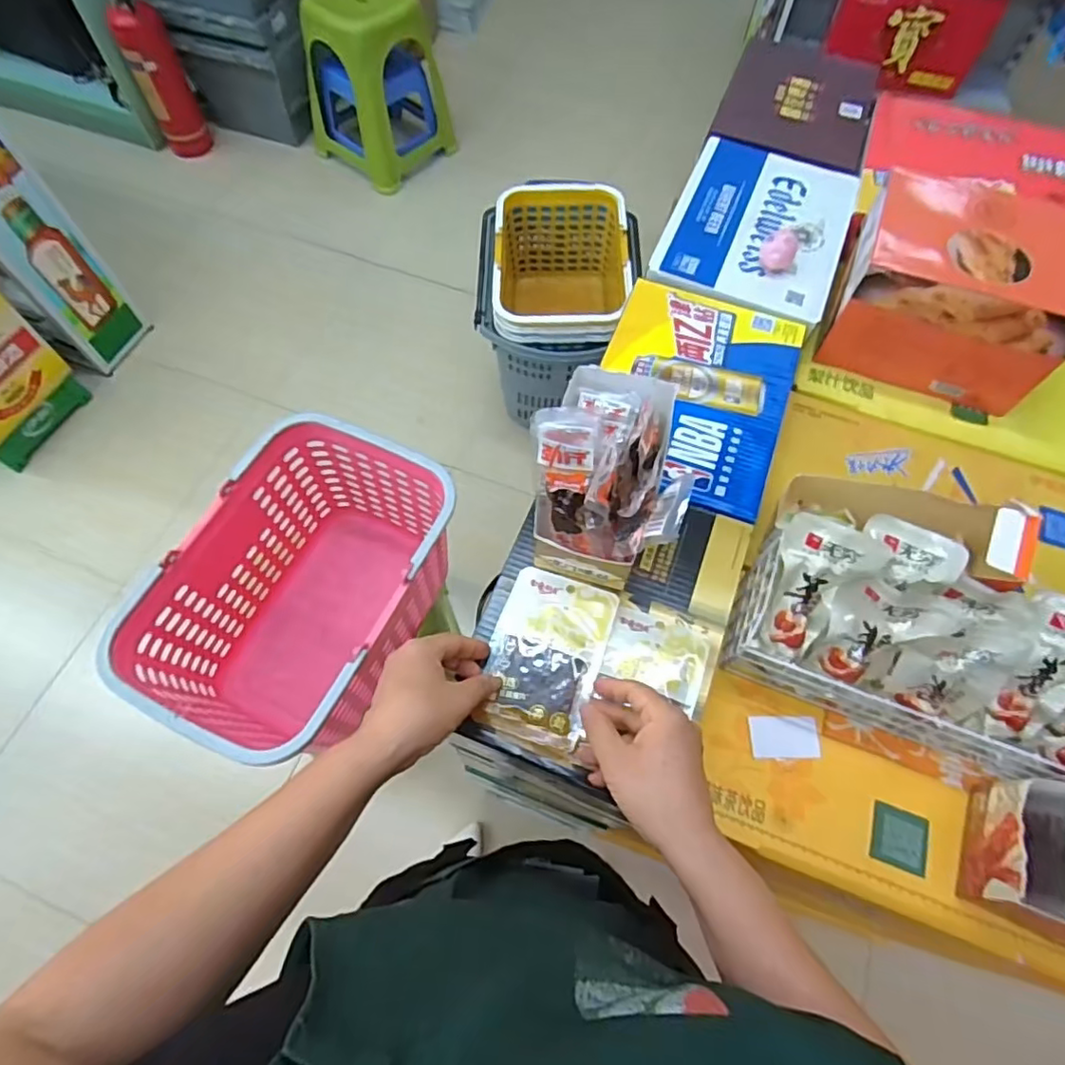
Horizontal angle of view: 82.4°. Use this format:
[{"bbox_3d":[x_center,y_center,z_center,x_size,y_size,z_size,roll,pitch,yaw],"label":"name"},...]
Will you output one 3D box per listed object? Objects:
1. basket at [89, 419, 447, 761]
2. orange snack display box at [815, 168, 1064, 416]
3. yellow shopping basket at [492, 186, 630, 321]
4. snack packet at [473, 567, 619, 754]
[{"bbox_3d":[-0.299,0.097,0.851,0.279,0.277,0.404,25,66,10],"label":"basket"},{"bbox_3d":[0.469,-0.270,0.682,0.217,0.136,0.178,21,66,8],"label":"orange snack display box"},{"bbox_3d":[0.052,-0.579,1.478,0.283,0.284,0.450,5,64,1],"label":"yellow shopping basket"},{"bbox_3d":[0.011,0.102,0.511,0.091,0.014,0.134,17,65,7],"label":"snack packet"}]

